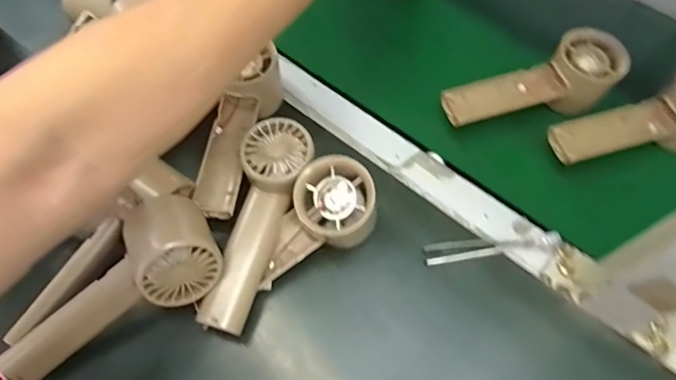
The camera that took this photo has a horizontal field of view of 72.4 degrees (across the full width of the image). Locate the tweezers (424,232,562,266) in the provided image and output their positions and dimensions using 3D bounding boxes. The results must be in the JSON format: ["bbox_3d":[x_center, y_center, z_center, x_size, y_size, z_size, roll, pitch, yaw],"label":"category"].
[{"bbox_3d":[0.120,0.044,0.360,0.106,0.014,0.016,-7,65,-3],"label":"tweezers"}]

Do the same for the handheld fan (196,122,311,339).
[{"bbox_3d":[-0.058,0.025,0.348,0.047,0.048,0.156,14,79,7],"label":"handheld fan"}]

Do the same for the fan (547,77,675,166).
[{"bbox_3d":[0.259,-0.055,0.384,0.152,0.040,0.059,-20,66,-9],"label":"fan"}]

